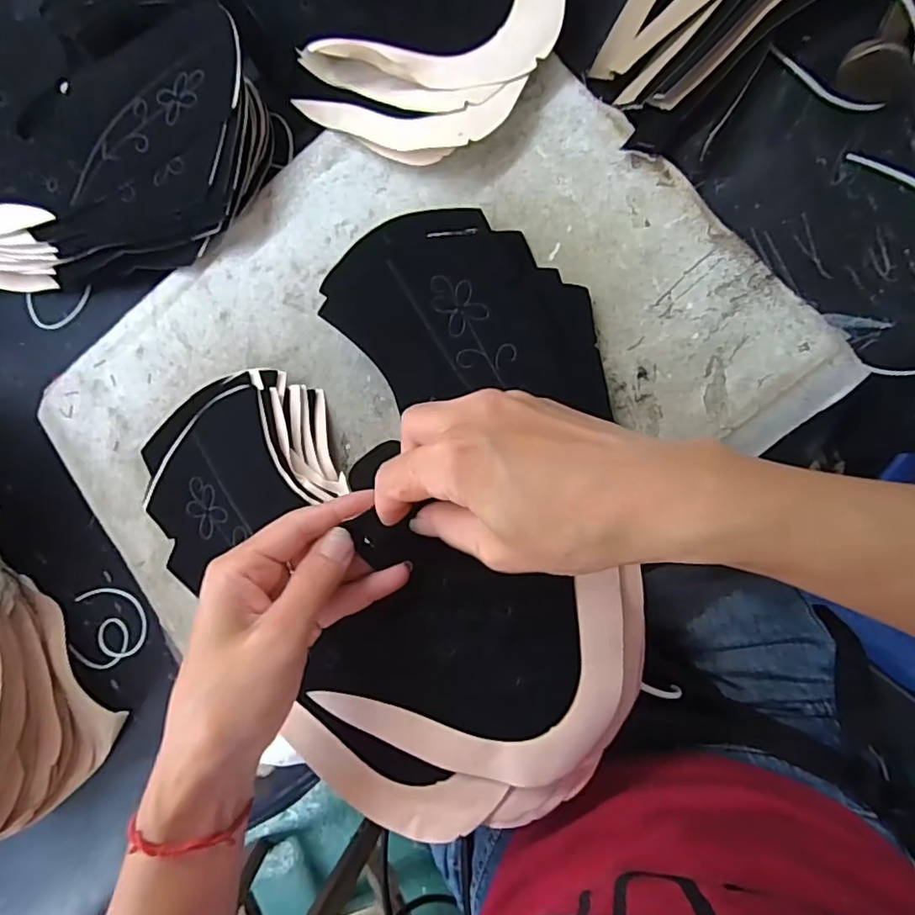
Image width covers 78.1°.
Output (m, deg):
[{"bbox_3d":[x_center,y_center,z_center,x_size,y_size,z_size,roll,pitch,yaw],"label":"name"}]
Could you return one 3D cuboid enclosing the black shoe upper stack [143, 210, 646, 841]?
[{"bbox_3d":[-0.012,0.042,0.299,0.262,0.042,0.298,-37,82,7],"label":"black shoe upper stack"}]

